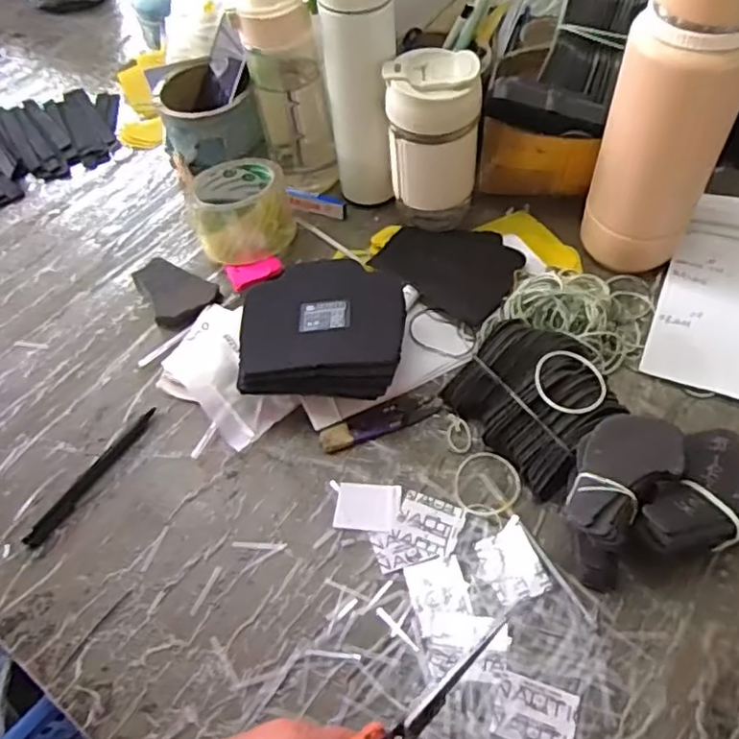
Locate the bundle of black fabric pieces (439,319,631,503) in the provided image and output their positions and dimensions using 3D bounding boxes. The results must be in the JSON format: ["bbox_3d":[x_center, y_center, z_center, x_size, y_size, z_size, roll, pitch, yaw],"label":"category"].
[{"bbox_3d":[0.132,0.020,0.469,0.110,0.061,0.112,-35,59,-18],"label":"bundle of black fabric pieces"}]

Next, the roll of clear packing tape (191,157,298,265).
[{"bbox_3d":[-0.126,-0.161,0.610,0.095,0.059,0.101,-12,55,-2],"label":"roll of clear packing tape"}]

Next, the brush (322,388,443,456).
[{"bbox_3d":[0.010,0.040,0.497,0.103,0.006,0.023,-23,57,-8],"label":"brush"}]

